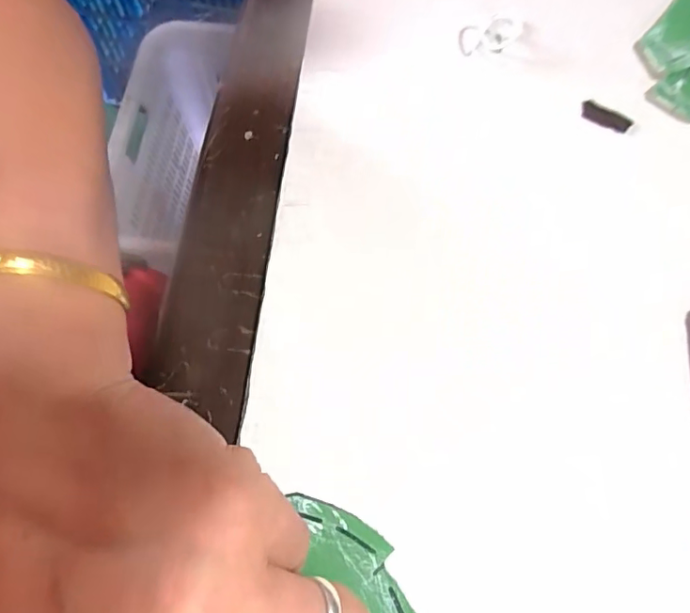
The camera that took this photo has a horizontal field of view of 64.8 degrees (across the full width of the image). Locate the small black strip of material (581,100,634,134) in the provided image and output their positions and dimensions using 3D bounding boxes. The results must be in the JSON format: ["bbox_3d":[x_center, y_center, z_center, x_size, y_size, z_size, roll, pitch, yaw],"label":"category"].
[{"bbox_3d":[0.124,-0.091,0.259,0.024,0.004,0.009,33,74,14],"label":"small black strip of material"}]

